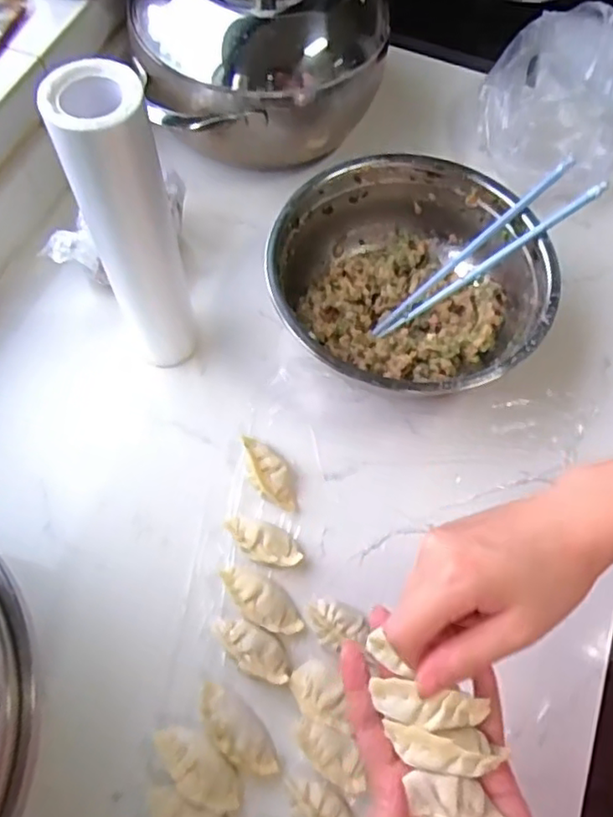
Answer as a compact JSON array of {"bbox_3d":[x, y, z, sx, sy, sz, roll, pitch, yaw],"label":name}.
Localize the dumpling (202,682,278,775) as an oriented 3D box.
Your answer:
[{"bbox_3d":[-0.047,0.220,0.436,0.028,0.019,0.070,-40,73,-19],"label":"dumpling"}]

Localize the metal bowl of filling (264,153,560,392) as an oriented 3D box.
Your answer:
[{"bbox_3d":[0.085,-0.102,0.544,0.220,0.078,0.215,1,65,-2],"label":"metal bowl of filling"}]

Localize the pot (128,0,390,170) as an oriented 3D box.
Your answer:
[{"bbox_3d":[-0.040,-0.346,0.607,0.233,0.142,0.197,-20,68,-12],"label":"pot"}]

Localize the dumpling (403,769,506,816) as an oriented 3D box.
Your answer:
[{"bbox_3d":[0.075,0.197,0.320,0.043,0.020,0.023,5,65,2],"label":"dumpling"}]

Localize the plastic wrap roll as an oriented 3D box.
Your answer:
[{"bbox_3d":[-0.120,-0.115,0.455,0.055,0.255,0.055,1,65,-2],"label":"plastic wrap roll"}]

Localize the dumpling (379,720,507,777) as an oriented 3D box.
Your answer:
[{"bbox_3d":[0.070,0.175,0.329,0.054,0.017,0.022,9,65,6],"label":"dumpling"}]

